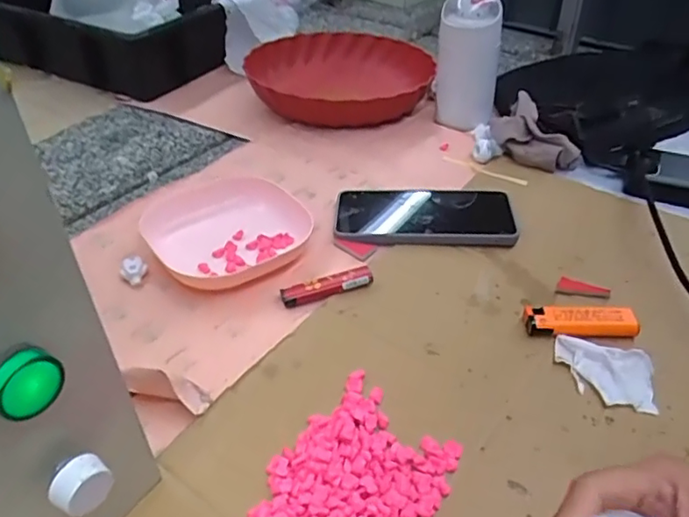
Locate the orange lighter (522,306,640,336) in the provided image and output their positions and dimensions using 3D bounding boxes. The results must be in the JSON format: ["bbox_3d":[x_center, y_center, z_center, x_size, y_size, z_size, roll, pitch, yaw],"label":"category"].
[{"bbox_3d":[0.176,0.047,0.429,0.080,0.014,0.021,1,40,0],"label":"orange lighter"}]

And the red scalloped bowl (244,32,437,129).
[{"bbox_3d":[-0.009,-0.223,0.726,0.215,0.047,0.214,0,40,0],"label":"red scalloped bowl"}]

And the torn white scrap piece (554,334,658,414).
[{"bbox_3d":[0.180,0.077,0.398,0.063,0.011,0.048,11,41,12],"label":"torn white scrap piece"}]

